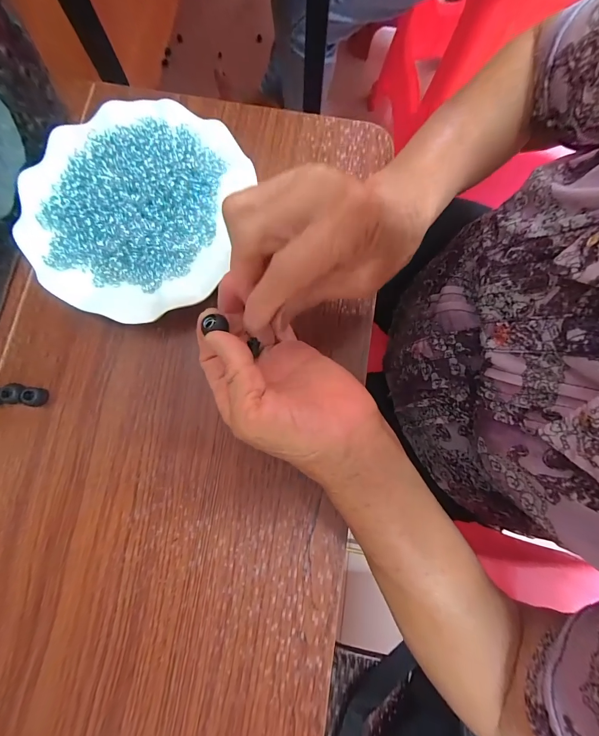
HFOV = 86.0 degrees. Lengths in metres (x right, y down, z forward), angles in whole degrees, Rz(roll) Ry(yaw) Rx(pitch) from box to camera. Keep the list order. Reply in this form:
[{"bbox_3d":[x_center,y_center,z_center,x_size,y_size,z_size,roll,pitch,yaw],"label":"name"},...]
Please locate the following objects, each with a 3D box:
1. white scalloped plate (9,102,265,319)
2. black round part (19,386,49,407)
[{"bbox_3d":[-0.136,-0.131,0.263,0.166,0.043,0.179,0,80,-2],"label":"white scalloped plate"},{"bbox_3d":[-0.204,0.022,0.246,0.012,0.016,0.014,7,80,0],"label":"black round part"}]

